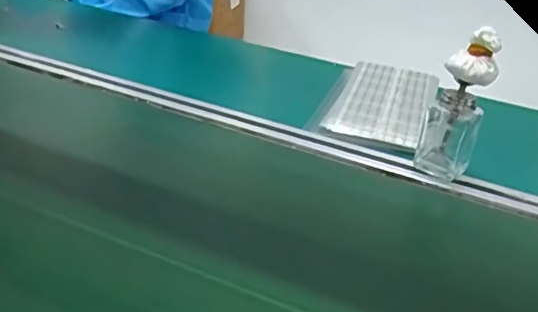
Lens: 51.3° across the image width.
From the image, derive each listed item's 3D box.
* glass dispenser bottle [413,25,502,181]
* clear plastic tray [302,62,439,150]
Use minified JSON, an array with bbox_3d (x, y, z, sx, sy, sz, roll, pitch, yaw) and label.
[{"bbox_3d":[0.214,-0.051,0.642,0.058,0.177,0.045,29,37,35],"label":"glass dispenser bottle"},{"bbox_3d":[0.163,-0.082,0.836,0.155,0.024,0.290,15,31,16],"label":"clear plastic tray"}]

